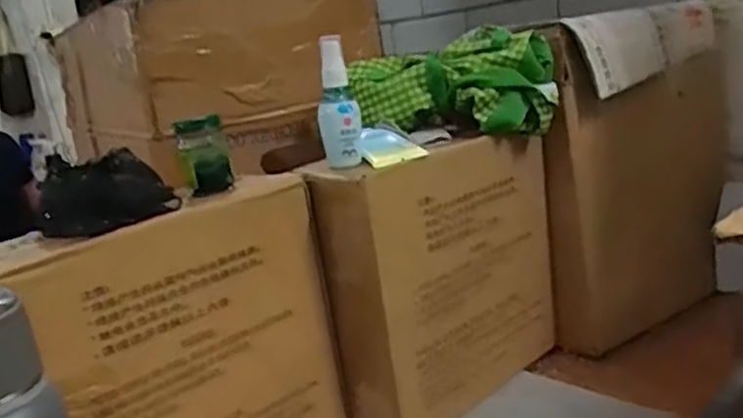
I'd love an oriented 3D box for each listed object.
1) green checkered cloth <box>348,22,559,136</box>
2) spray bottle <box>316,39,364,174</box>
[{"bbox_3d":[0.087,-0.131,0.781,0.213,0.096,0.099,-2,14,24],"label":"green checkered cloth"},{"bbox_3d":[-0.031,-0.095,0.672,0.038,0.122,0.029,-8,12,0],"label":"spray bottle"}]

